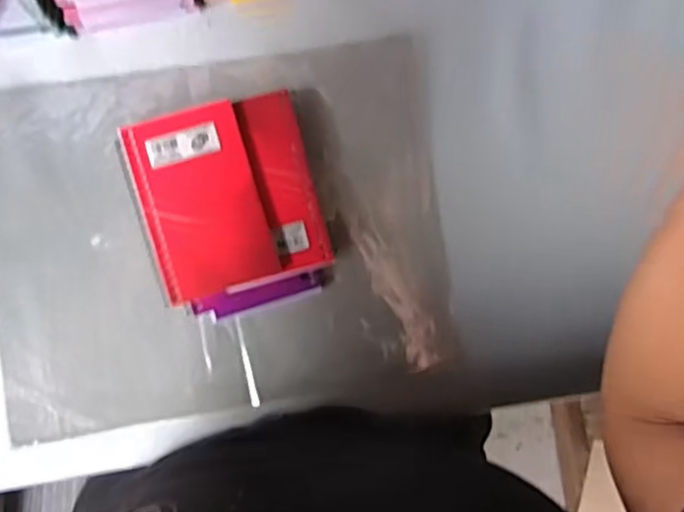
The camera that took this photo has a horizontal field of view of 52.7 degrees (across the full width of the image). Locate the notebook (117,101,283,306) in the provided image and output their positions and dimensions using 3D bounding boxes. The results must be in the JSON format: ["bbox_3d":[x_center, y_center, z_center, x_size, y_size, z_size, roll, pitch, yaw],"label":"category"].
[{"bbox_3d":[-0.100,-0.039,0.488,0.083,0.006,0.128,-17,89,-6],"label":"notebook"}]

